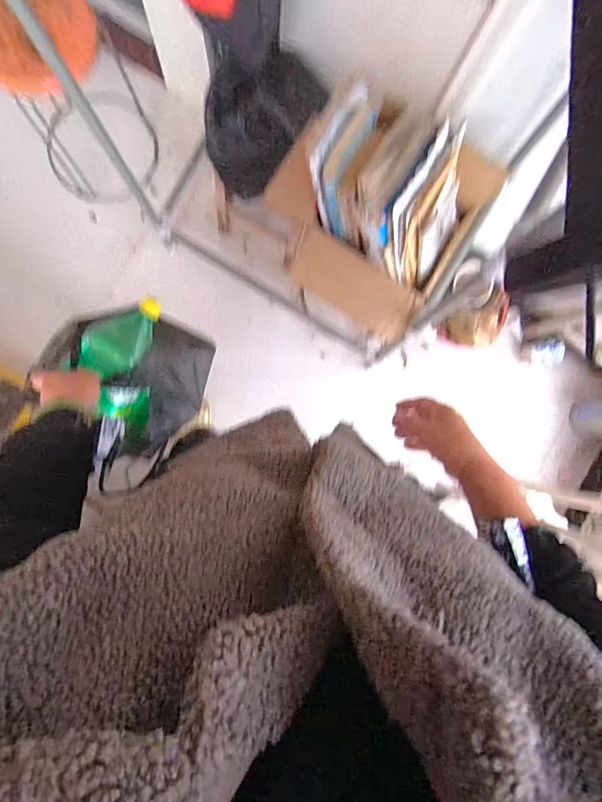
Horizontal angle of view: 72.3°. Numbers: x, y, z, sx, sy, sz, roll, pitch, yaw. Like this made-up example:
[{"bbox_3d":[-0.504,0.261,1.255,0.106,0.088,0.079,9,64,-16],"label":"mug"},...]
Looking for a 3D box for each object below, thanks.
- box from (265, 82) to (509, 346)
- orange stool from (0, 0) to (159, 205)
[{"bbox_3d":[0.151,-0.393,0.845,0.305,0.302,0.243,31,85,-3],"label":"box"},{"bbox_3d":[-0.613,-0.811,1.141,0.289,0.438,0.309,20,86,-4],"label":"orange stool"}]

